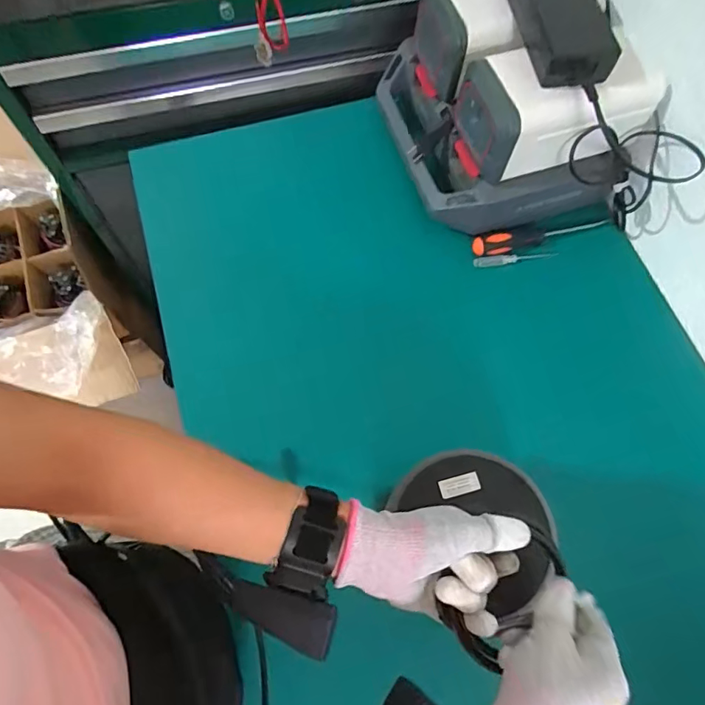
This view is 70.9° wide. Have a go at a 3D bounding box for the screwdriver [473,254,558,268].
[{"bbox_3d":[0.205,-0.119,0.627,0.108,0.011,0.010,-9,68,-5],"label":"screwdriver"}]

